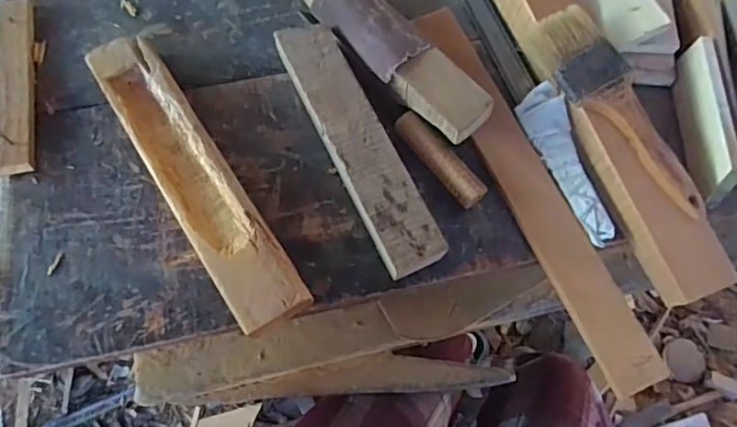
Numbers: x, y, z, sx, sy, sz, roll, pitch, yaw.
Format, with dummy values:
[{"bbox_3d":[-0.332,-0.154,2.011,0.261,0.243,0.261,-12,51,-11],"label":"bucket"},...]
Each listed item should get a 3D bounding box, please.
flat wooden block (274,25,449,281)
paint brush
[{"bbox_3d":[-0.010,-0.053,0.425,0.045,0.031,0.210,-24,73,-11],"label":"flat wooden block"},{"bbox_3d":[0.194,-0.080,0.418,0.054,0.011,0.183,-33,81,-12],"label":"paint brush"}]

